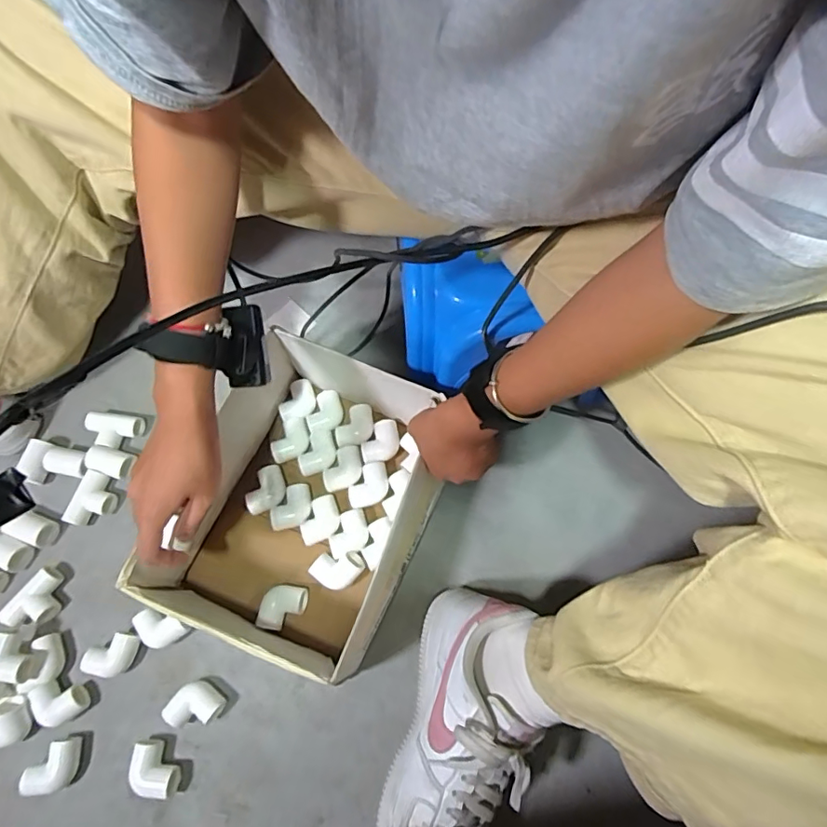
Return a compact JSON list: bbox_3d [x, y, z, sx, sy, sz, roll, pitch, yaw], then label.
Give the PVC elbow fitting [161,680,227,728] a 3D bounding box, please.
[{"bbox_3d":[-0.217,0.291,0.518,0.044,0.025,0.047,36,74,14],"label":"PVC elbow fitting"}]

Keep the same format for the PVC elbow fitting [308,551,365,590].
[{"bbox_3d":[-0.080,0.170,0.557,0.054,0.034,0.036,-3,69,1],"label":"PVC elbow fitting"}]

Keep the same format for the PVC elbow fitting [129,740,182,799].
[{"bbox_3d":[-0.249,0.342,0.498,0.055,0.023,0.034,40,75,15],"label":"PVC elbow fitting"}]

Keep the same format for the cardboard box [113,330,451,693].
[{"bbox_3d":[-0.101,0.091,0.545,0.218,0.122,0.281,22,71,10],"label":"cardboard box"}]

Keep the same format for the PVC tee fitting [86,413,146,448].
[{"bbox_3d":[-0.363,0.023,0.636,0.070,0.028,0.042,4,69,3],"label":"PVC tee fitting"}]

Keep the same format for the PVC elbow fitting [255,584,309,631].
[{"bbox_3d":[-0.137,0.205,0.551,0.045,0.030,0.047,11,69,6],"label":"PVC elbow fitting"}]

